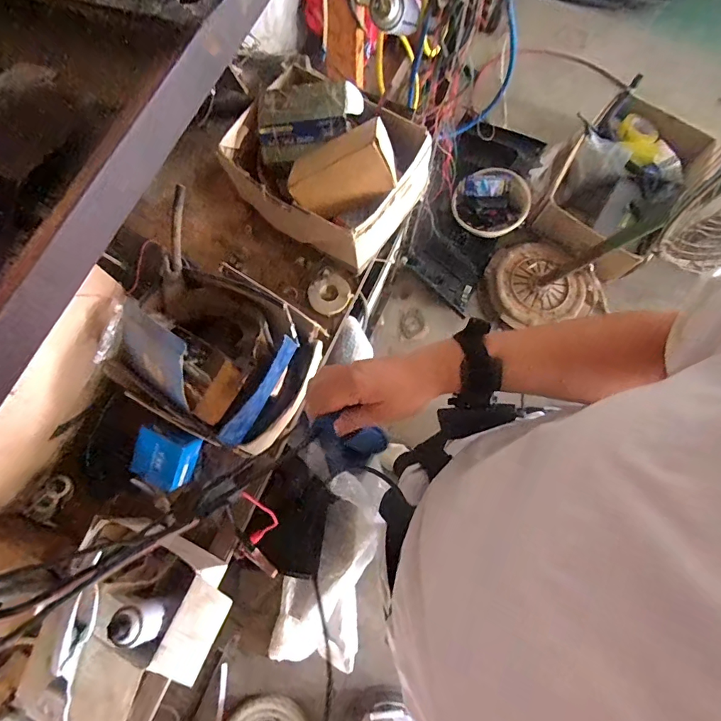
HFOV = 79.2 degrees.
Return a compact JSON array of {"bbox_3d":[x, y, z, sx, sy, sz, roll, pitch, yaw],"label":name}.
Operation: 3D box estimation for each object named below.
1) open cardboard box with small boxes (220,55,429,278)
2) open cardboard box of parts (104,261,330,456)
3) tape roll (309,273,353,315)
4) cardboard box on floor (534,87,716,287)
[{"bbox_3d":[-0.071,-0.368,0.829,0.337,0.204,0.265,35,77,7],"label":"open cardboard box with small boxes"},{"bbox_3d":[-0.243,-0.017,0.722,0.299,0.158,0.257,26,76,5],"label":"open cardboard box of parts"},{"bbox_3d":[-0.064,-0.133,0.878,0.080,0.009,0.081,0,92,8],"label":"tape roll"},{"bbox_3d":[0.823,-0.585,1.415,0.321,0.191,0.522,34,77,7],"label":"cardboard box on floor"}]

